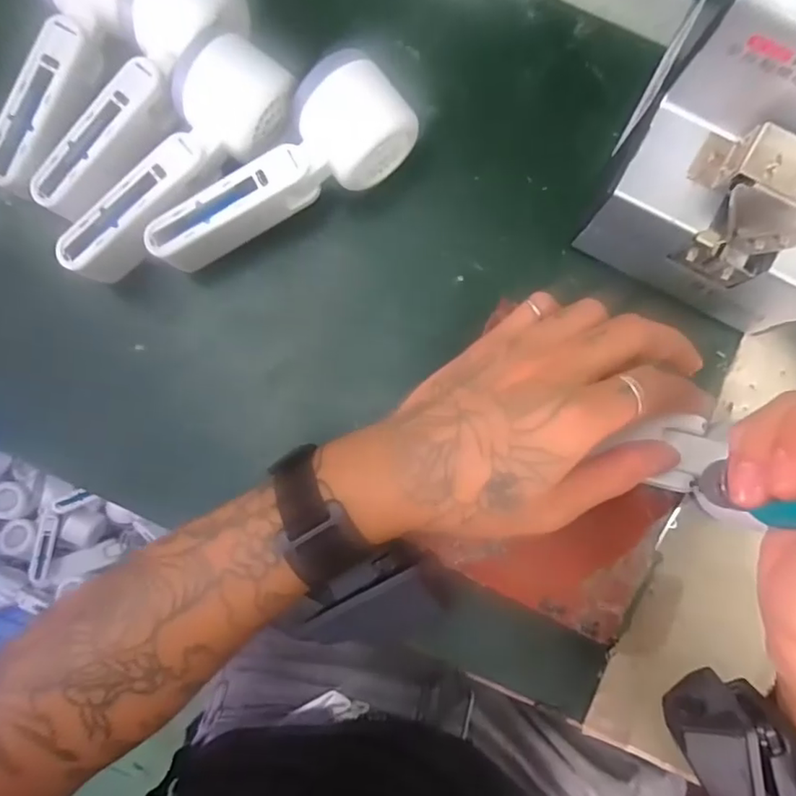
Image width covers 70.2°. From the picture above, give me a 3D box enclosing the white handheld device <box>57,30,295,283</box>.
[{"bbox_3d":[-0.130,-0.134,0.332,0.055,0.054,0.161,43,88,4],"label":"white handheld device"}]

